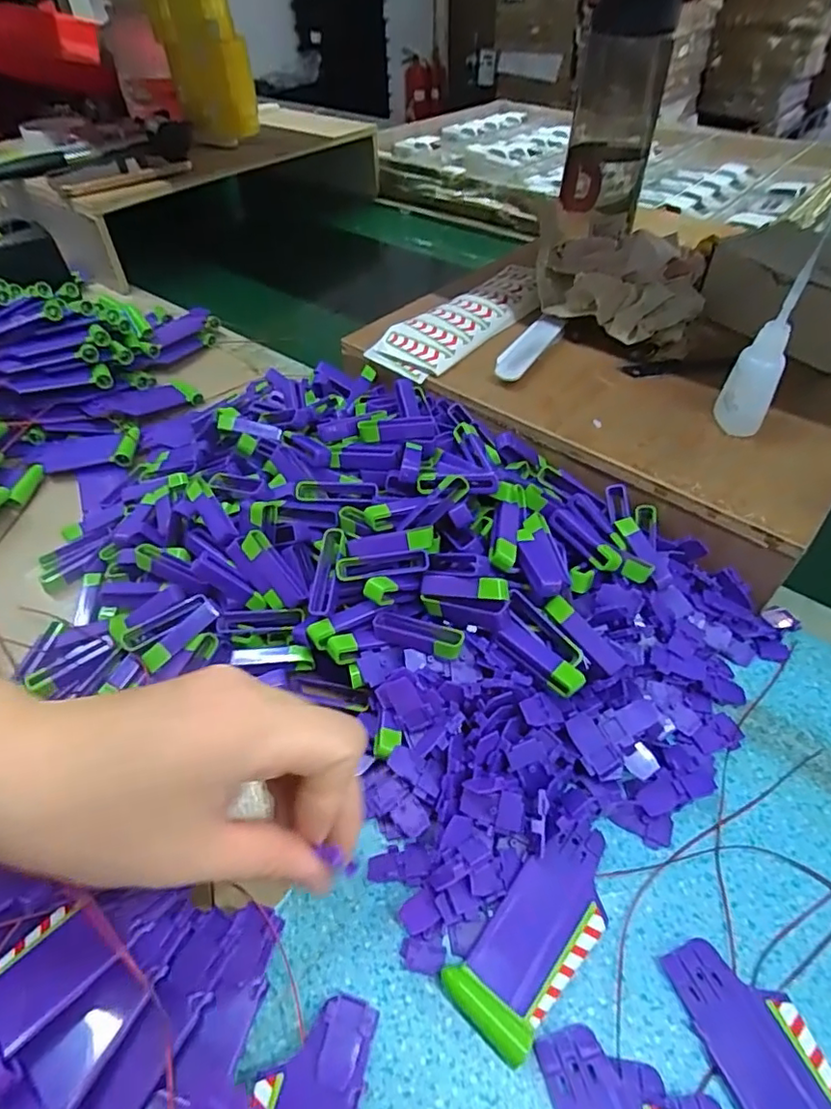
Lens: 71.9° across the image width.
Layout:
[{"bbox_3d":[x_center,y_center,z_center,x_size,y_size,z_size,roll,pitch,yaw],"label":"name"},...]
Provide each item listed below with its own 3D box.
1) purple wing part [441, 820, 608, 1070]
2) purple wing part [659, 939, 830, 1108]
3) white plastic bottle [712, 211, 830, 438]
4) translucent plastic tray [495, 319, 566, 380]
[{"bbox_3d":[0.053,0.151,0.234,0.036,0.010,0.087,35,57,28],"label":"purple wing part"},{"bbox_3d":[0.129,0.186,0.202,0.037,0.009,0.088,-14,49,-12],"label":"purple wing part"},{"bbox_3d":[0.204,-0.122,0.329,0.028,0.117,0.026,23,53,21],"label":"white plastic bottle"},{"bbox_3d":[0.084,-0.154,0.429,0.025,0.011,0.093,23,53,21],"label":"translucent plastic tray"}]

